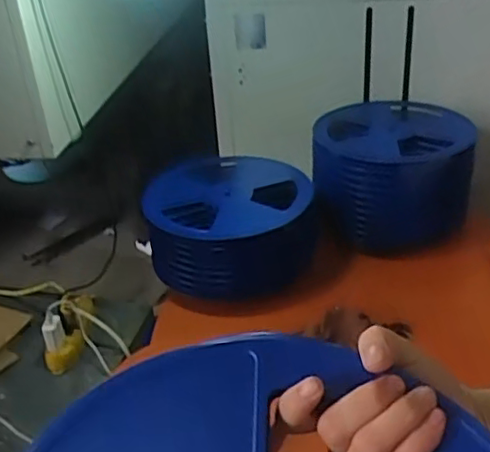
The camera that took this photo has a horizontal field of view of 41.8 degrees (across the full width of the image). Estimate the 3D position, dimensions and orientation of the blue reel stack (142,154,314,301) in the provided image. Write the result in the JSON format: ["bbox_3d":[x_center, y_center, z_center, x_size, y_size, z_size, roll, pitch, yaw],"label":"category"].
[{"bbox_3d":[-0.024,0.004,1.268,0.312,0.170,0.279,0,32,5],"label":"blue reel stack"}]

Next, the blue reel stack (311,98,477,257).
[{"bbox_3d":[0.303,-0.094,1.340,0.314,0.220,0.340,0,32,5],"label":"blue reel stack"}]

